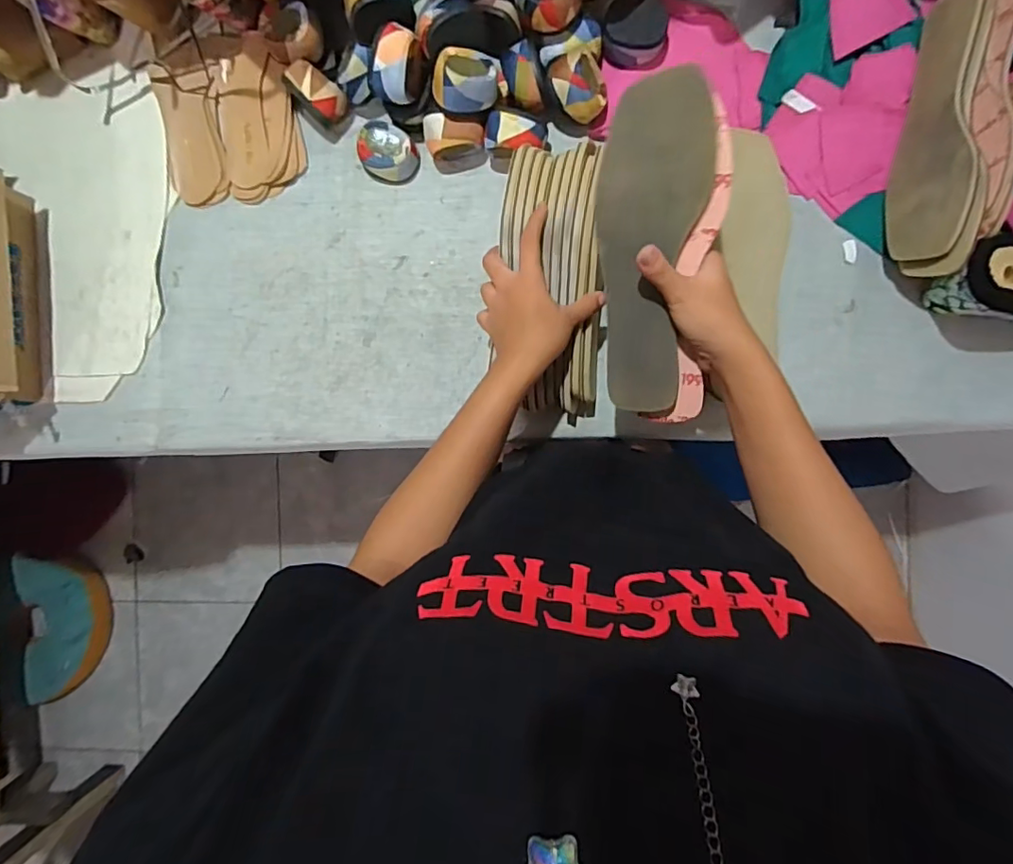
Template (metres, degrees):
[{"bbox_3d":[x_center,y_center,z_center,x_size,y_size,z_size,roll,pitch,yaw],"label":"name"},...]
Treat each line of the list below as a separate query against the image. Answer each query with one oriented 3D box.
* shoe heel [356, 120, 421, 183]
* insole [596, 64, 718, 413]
[{"bbox_3d":[-0.127,-0.297,0.575,0.057,0.042,0.046,17,92,5],"label":"shoe heel"},{"bbox_3d":[0.104,-0.133,0.408,0.076,0.013,0.235,10,111,16],"label":"insole"}]

